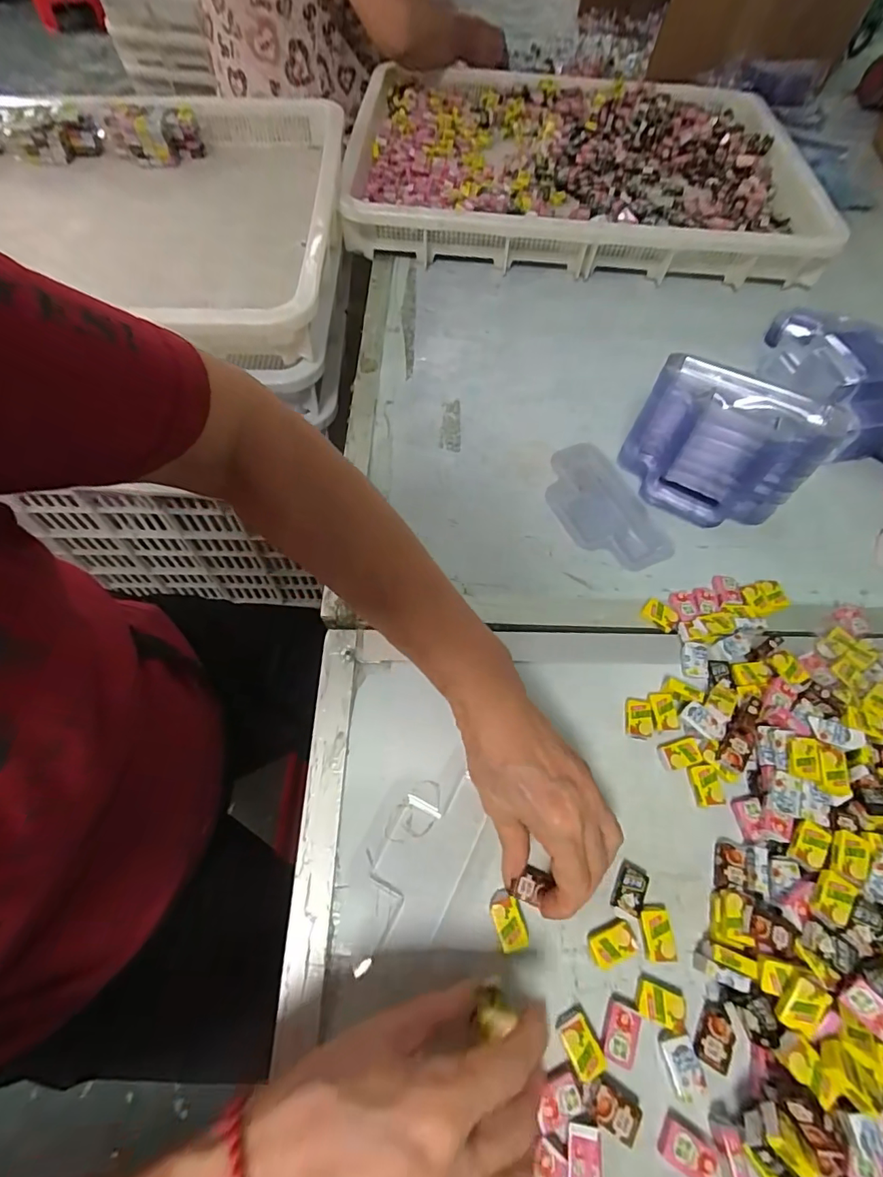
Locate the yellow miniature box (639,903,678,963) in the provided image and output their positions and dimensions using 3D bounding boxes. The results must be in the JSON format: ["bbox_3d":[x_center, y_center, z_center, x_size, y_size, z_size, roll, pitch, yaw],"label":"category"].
[{"bbox_3d":[0.129,0.208,0.300,0.017,0.008,0.028,-2,62,-3],"label":"yellow miniature box"}]

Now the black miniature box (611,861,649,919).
[{"bbox_3d":[0.118,0.187,0.310,0.019,0.007,0.027,25,64,11],"label":"black miniature box"}]

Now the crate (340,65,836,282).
[{"bbox_3d":[0.196,-0.614,0.714,0.635,0.061,0.476,2,62,-1],"label":"crate"}]

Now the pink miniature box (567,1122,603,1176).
[{"bbox_3d":[0.073,0.288,0.250,0.018,0.004,0.025,4,62,1],"label":"pink miniature box"}]

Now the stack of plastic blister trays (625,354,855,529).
[{"bbox_3d":[0.233,-0.120,0.423,0.139,0.104,0.084,32,66,14],"label":"stack of plastic blister trays"}]

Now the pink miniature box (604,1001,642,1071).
[{"bbox_3d":[0.100,0.247,0.277,0.018,0.008,0.025,20,63,9],"label":"pink miniature box"}]

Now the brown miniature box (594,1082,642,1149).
[{"bbox_3d":[0.091,0.275,0.260,0.024,0.005,0.018,28,65,13],"label":"brown miniature box"}]

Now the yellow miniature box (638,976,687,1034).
[{"bbox_3d":[0.125,0.237,0.283,0.026,0.006,0.018,20,63,9],"label":"yellow miniature box"}]

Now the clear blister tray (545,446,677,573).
[{"bbox_3d":[0.145,-0.073,0.451,0.079,0.009,0.135,-26,66,-15],"label":"clear blister tray"}]

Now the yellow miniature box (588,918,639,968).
[{"bbox_3d":[0.102,0.212,0.297,0.028,0.008,0.018,-20,64,-12],"label":"yellow miniature box"}]

